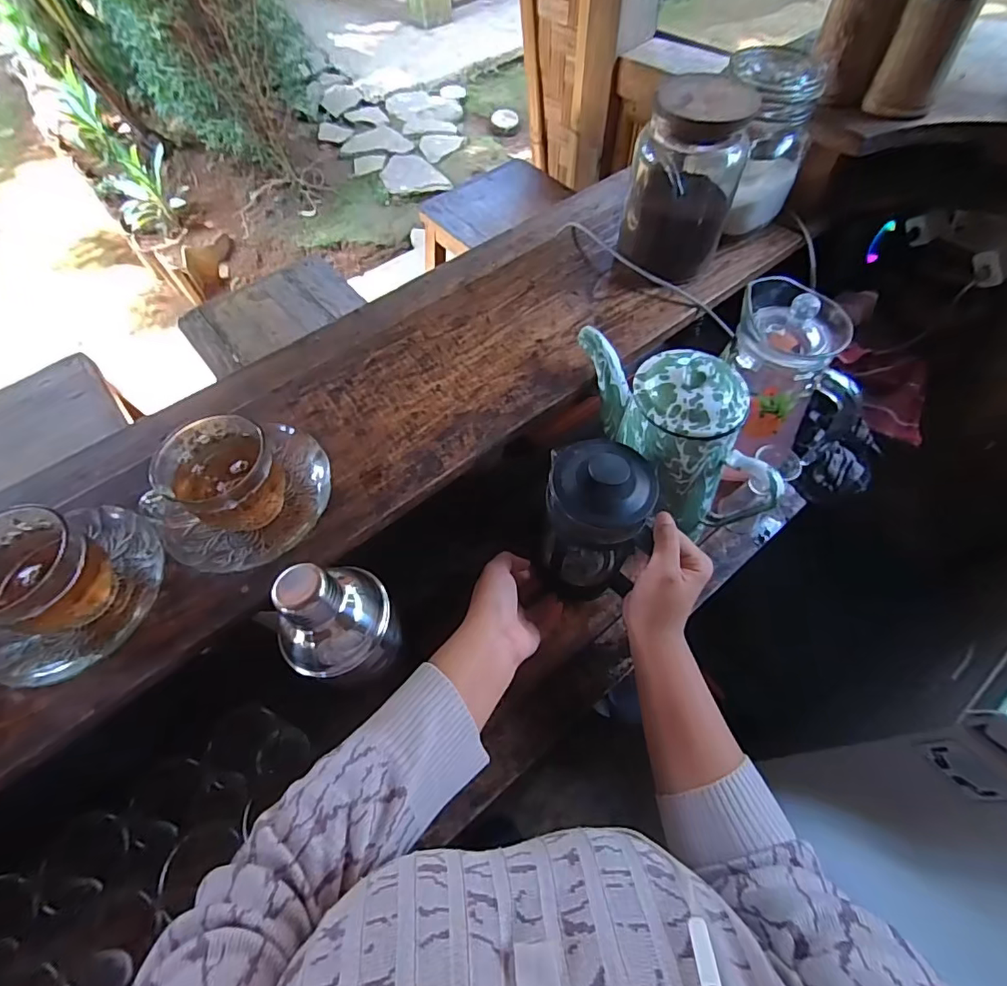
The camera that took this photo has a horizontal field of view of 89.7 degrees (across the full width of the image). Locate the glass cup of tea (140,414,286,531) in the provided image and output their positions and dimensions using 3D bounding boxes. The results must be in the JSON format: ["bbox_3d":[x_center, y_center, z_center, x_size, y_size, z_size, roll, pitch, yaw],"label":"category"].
[{"bbox_3d":[-0.217,-0.009,0.401,0.079,0.068,0.086,-1,59,1],"label":"glass cup of tea"}]

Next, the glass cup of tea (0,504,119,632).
[{"bbox_3d":[-0.329,0.060,0.361,0.079,0.068,0.077,18,61,12],"label":"glass cup of tea"}]

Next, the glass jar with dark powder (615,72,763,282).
[{"bbox_3d":[0.190,-0.320,0.523,0.098,0.160,0.114,26,63,16],"label":"glass jar with dark powder"}]

